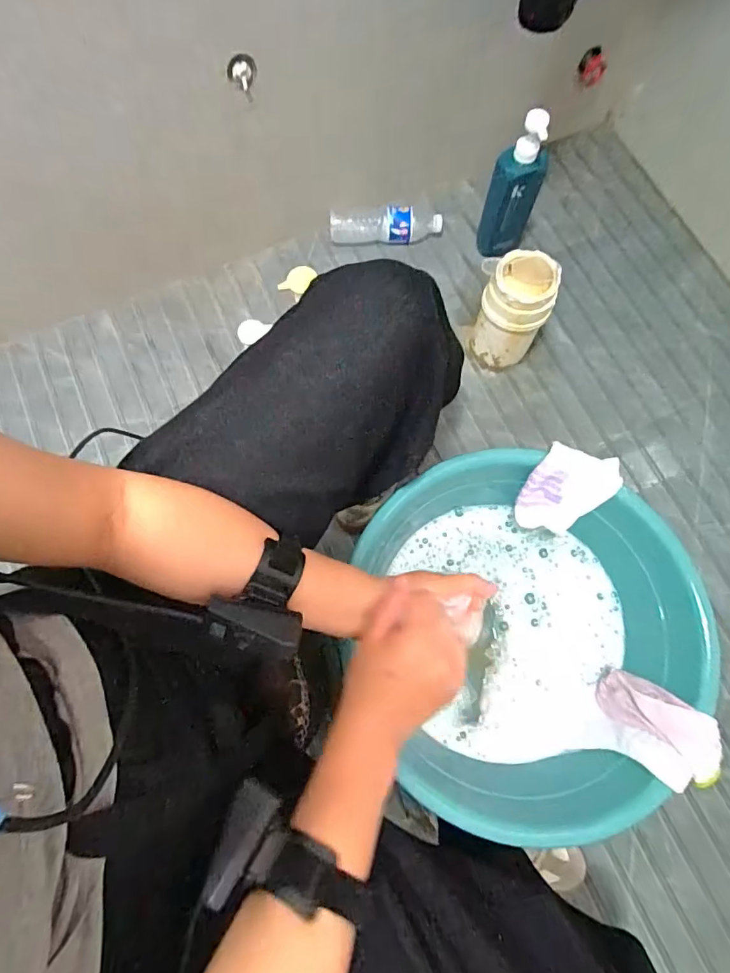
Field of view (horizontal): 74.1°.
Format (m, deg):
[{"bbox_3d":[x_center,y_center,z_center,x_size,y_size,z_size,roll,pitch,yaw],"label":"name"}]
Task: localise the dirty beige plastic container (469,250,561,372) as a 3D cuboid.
[{"bbox_3d":[0.251,-0.290,0.828,0.105,0.185,0.105,0,74,0],"label":"dirty beige plastic container"}]

